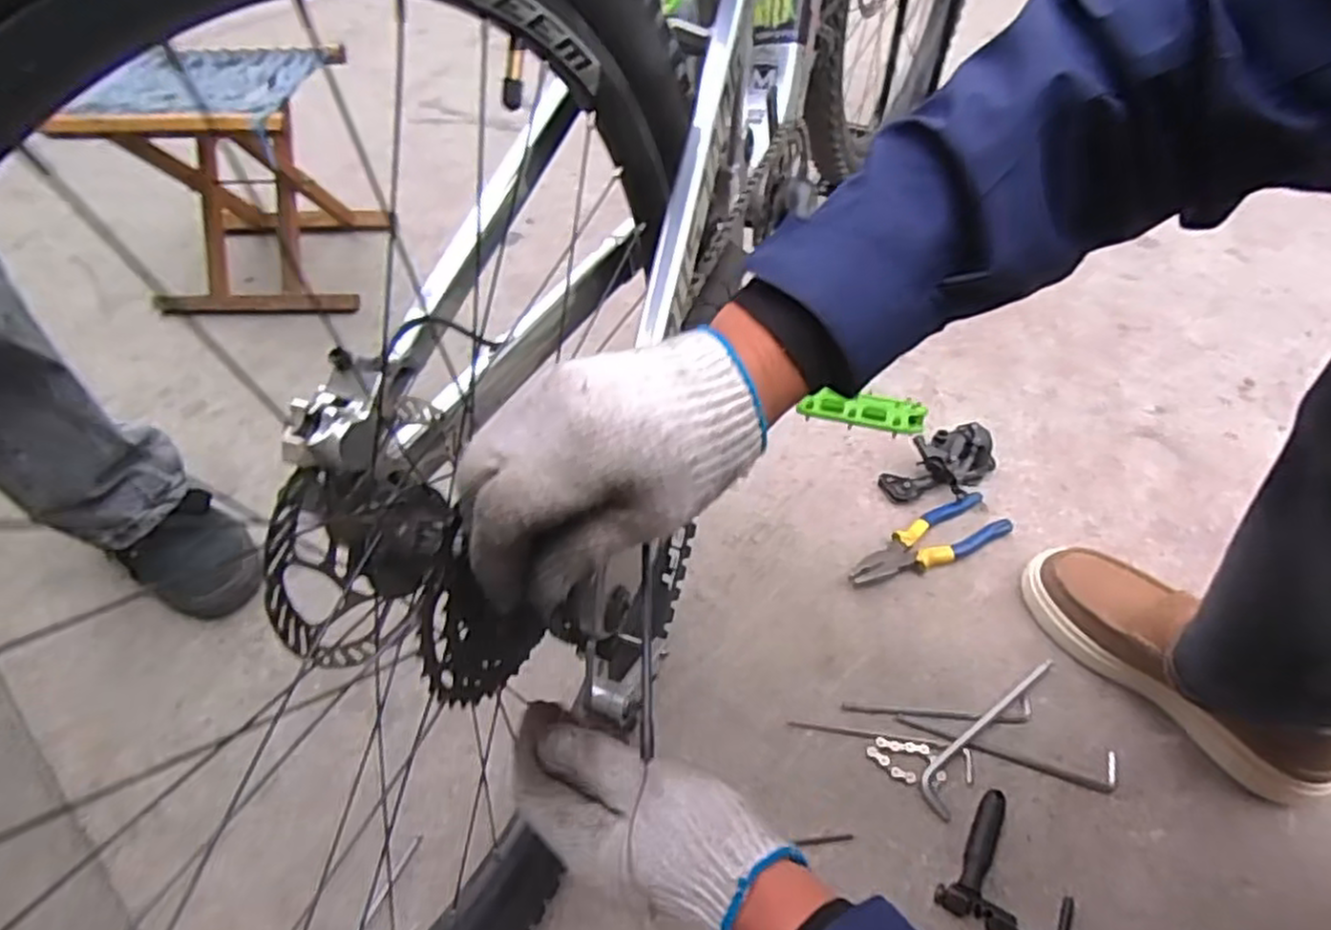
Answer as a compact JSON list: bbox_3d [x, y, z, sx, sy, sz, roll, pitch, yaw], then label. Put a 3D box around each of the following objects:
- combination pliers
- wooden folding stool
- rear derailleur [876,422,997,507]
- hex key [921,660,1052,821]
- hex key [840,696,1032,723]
[{"bbox_3d":[0.285,0.089,0.807,0.190,0.023,0.062,-22,52,-14],"label":"combination pliers"},{"bbox_3d":[-0.607,-0.393,1.064,0.293,0.260,0.261,0,50,4],"label":"wooden folding stool"},{"bbox_3d":[0.319,0.000,0.844,0.127,0.063,0.076,-28,54,-19],"label":"rear derailleur"},{"bbox_3d":[0.292,0.237,0.660,0.187,0.008,0.034,-35,58,-25],"label":"hex key"},{"bbox_3d":[0.256,0.232,0.689,0.175,0.004,0.025,-2,50,0],"label":"hex key"}]

